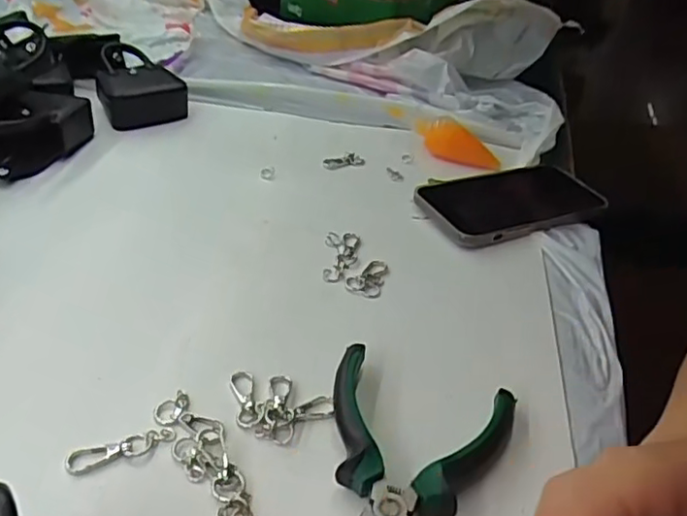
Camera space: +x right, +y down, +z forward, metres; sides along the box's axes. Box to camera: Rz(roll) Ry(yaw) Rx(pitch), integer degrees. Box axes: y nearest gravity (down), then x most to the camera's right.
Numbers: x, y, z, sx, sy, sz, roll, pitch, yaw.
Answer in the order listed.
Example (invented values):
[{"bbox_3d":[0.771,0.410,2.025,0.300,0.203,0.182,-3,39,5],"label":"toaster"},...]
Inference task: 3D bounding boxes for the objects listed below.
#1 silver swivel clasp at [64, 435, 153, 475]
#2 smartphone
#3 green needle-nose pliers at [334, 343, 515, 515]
[{"bbox_3d":[-0.115,0.095,0.311,0.040,0.007,0.013,-9,37,-22],"label":"silver swivel clasp"},{"bbox_3d":[0.140,-0.048,0.535,0.159,0.015,0.085,-12,39,-26],"label":"smartphone"},{"bbox_3d":[0.025,0.105,0.306,0.095,0.024,0.146,16,35,13],"label":"green needle-nose pliers"}]

